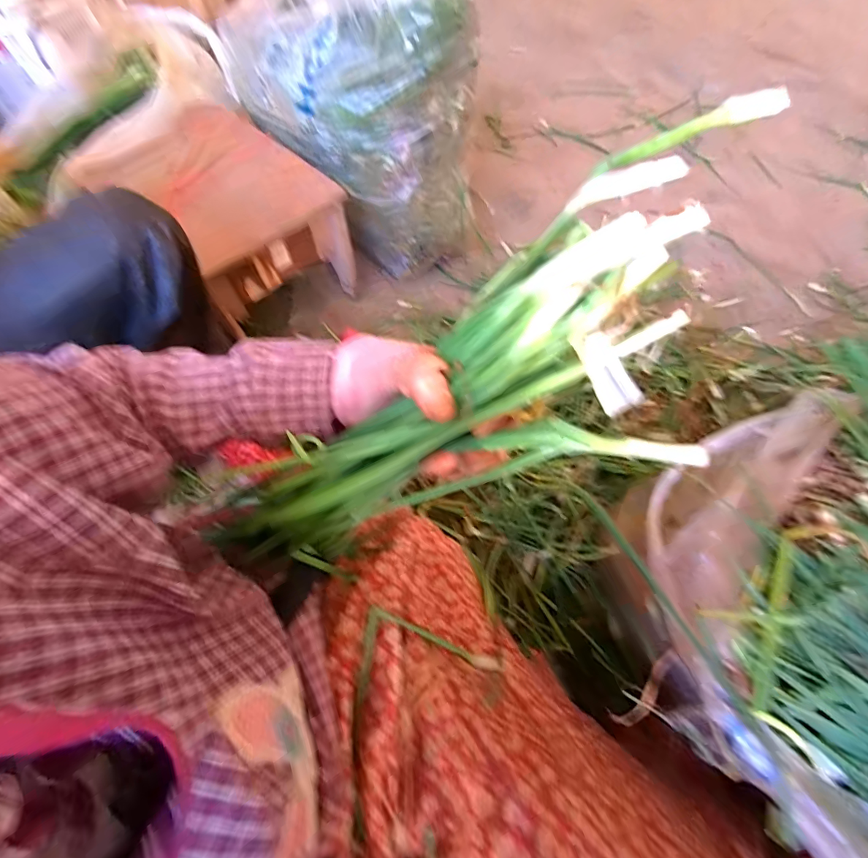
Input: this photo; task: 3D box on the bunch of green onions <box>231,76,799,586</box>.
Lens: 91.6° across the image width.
[{"bbox_3d":[0.015,0.000,0.247,0.424,0.067,0.134,-36,64,24],"label":"bunch of green onions"}]

